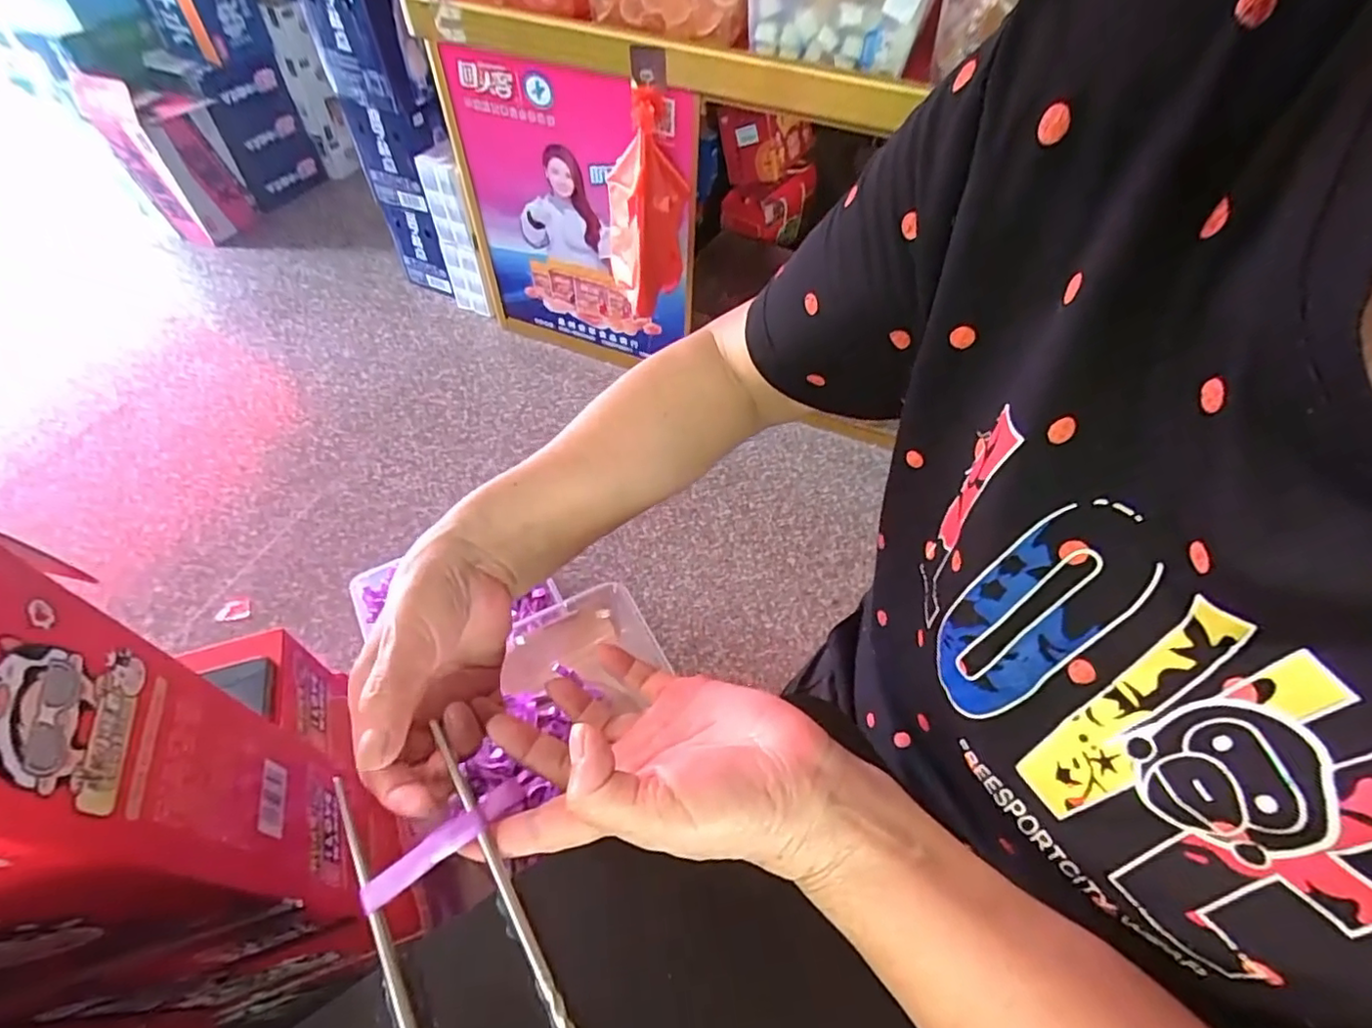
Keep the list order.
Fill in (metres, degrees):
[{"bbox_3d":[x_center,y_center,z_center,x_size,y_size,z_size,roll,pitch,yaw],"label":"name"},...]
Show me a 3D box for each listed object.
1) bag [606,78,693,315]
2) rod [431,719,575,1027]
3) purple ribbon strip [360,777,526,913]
[{"bbox_3d":[-0.077,-0.612,1.200,0.164,0.376,0.155,-2,53,-4],"label":"bag"},{"bbox_3d":[-0.056,0.178,0.232,0.006,0.004,0.213,-29,59,-19],"label":"rod"},{"bbox_3d":[-0.102,0.139,0.257,0.071,0.009,0.012,-29,57,-31],"label":"purple ribbon strip"}]

